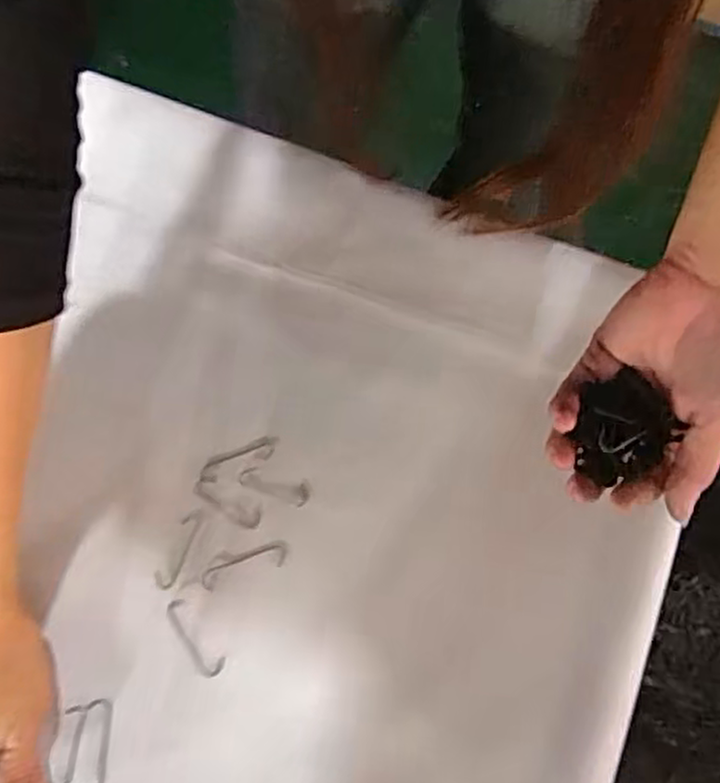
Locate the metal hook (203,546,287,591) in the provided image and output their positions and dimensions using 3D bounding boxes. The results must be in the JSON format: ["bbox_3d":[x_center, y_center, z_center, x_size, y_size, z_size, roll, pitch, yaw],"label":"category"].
[{"bbox_3d":[-0.063,0.095,0.387,0.047,0.004,0.013,-20,76,-6],"label":"metal hook"}]

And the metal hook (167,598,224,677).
[{"bbox_3d":[-0.087,0.129,0.378,0.012,0.004,0.045,-35,78,-9],"label":"metal hook"}]

